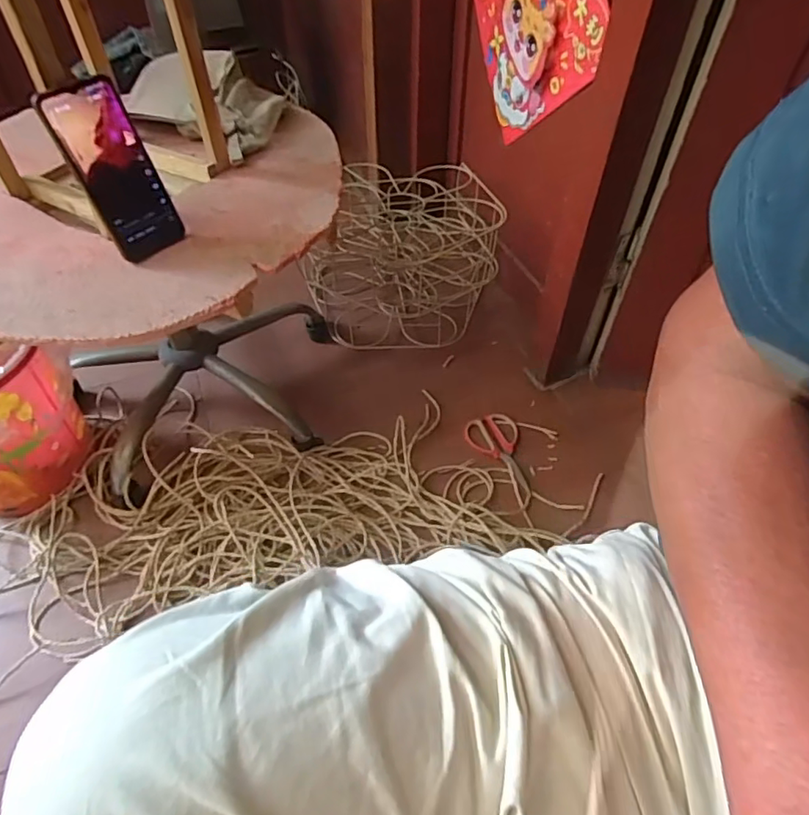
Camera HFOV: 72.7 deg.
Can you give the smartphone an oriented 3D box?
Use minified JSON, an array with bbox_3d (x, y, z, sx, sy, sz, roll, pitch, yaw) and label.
[{"bbox_3d":[-0.289,-0.236,0.556,0.010,0.164,0.075,25,54,37],"label":"smartphone"}]

